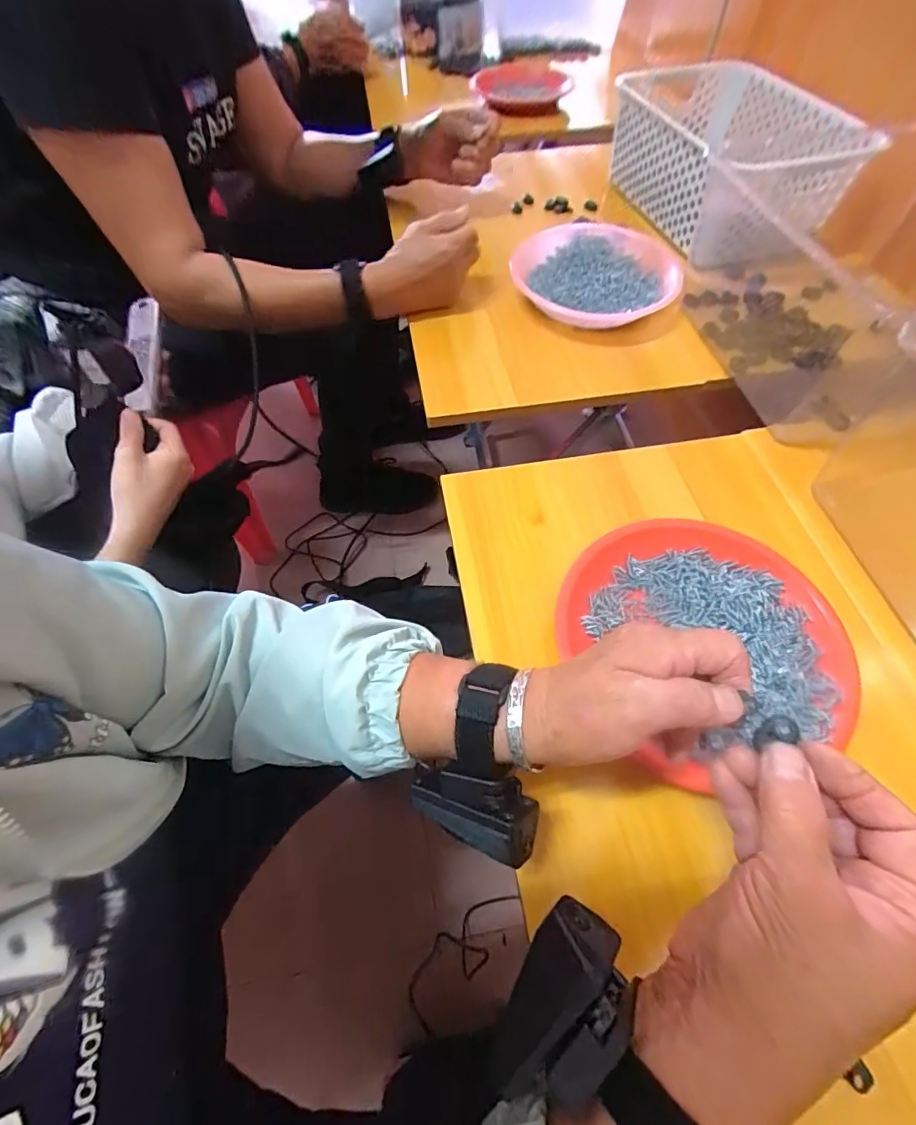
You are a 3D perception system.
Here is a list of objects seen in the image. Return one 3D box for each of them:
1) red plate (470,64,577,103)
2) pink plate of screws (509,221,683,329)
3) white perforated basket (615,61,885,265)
[{"bbox_3d":[0.115,-0.914,0.893,0.180,0.025,0.153,-31,65,-15],"label":"red plate"},{"bbox_3d":[0.161,-0.356,0.569,0.180,0.034,0.181,0,61,1],"label":"pink plate of screws"},{"bbox_3d":[0.351,-0.527,0.618,0.224,0.101,0.307,-15,62,-6],"label":"white perforated basket"}]

